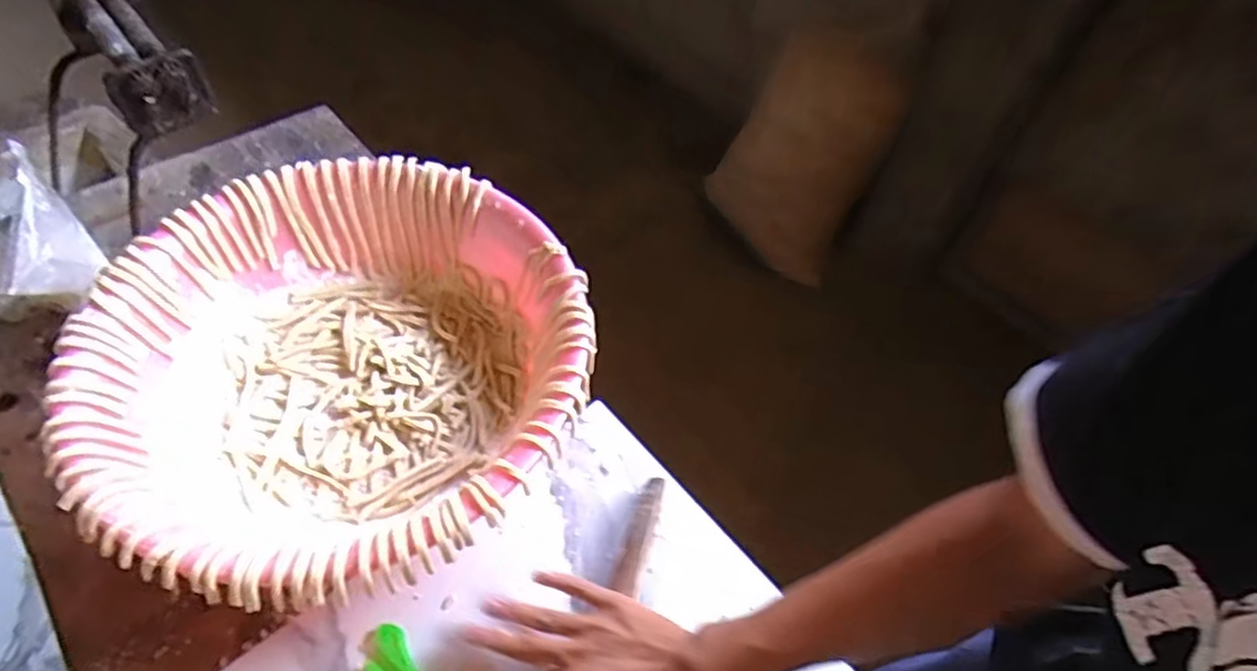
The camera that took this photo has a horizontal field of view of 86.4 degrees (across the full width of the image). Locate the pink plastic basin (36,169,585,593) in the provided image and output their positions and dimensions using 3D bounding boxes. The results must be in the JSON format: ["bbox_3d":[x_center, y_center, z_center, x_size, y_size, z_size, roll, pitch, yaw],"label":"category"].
[{"bbox_3d":[-0.246,0.028,0.609,0.394,0.119,0.406,3,53,-3],"label":"pink plastic basin"}]

